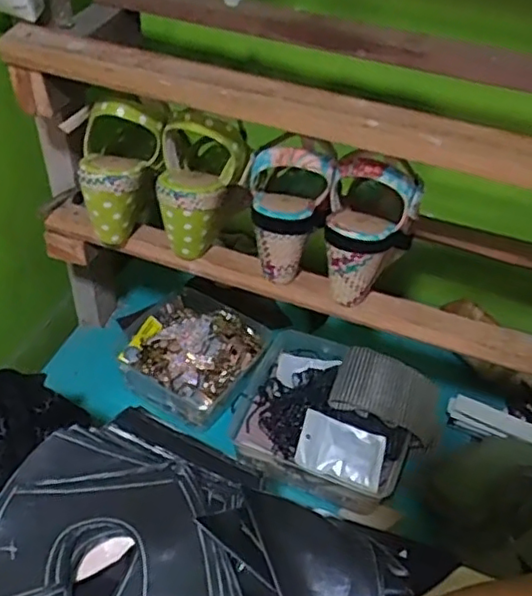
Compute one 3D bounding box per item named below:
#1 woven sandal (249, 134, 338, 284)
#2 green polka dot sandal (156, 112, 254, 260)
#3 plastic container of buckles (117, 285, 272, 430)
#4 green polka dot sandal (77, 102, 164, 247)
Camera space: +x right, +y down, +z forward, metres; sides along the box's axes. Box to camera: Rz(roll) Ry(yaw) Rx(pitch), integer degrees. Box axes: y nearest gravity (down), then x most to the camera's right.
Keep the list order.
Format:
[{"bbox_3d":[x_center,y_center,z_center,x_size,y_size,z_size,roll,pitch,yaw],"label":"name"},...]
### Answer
[{"bbox_3d":[0.022,-0.080,0.592,0.077,0.138,0.075,3,44,-3],"label":"woven sandal"},{"bbox_3d":[-0.062,-0.108,0.609,0.085,0.132,0.077,6,44,0],"label":"green polka dot sandal"},{"bbox_3d":[-0.097,0.073,0.814,0.167,0.065,0.165,24,47,18],"label":"plastic container of buckles"},{"bbox_3d":[-0.153,-0.121,0.615,0.082,0.147,0.066,21,22,15],"label":"green polka dot sandal"}]

